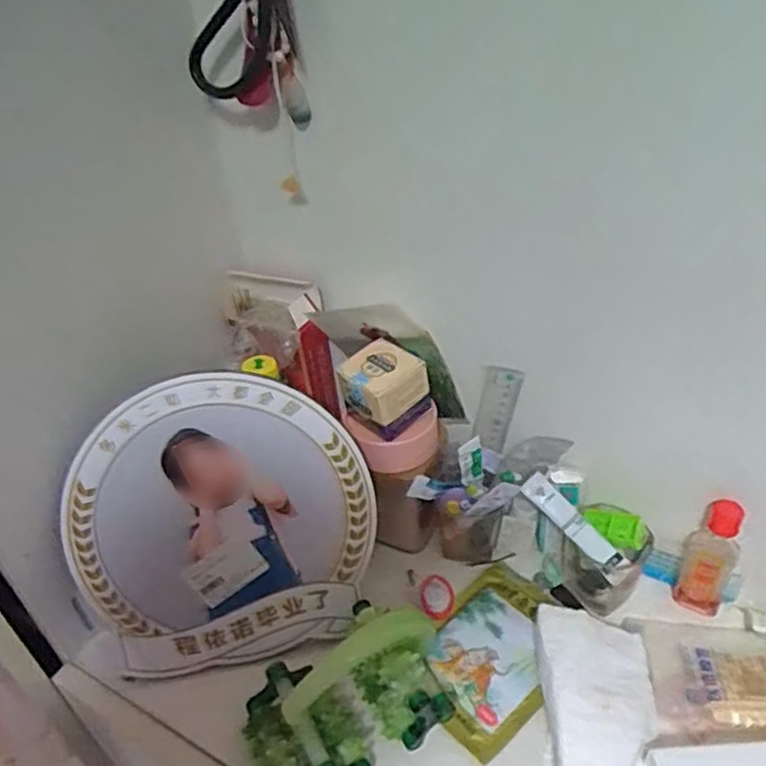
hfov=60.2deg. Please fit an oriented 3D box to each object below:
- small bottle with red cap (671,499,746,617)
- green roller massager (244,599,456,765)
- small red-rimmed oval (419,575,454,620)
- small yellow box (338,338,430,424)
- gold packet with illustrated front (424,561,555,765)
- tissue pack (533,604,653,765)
[{"bbox_3d":[0.265,0.142,0.536,0.037,0.111,0.023,22,45,31],"label":"small bottle with red cap"},{"bbox_3d":[-0.030,0.226,0.481,0.141,0.091,0.098,-20,40,-19],"label":"green roller massager"},{"bbox_3d":[0.048,0.192,0.592,0.030,0.010,0.044,-5,37,0],"label":"small red-rimmed oval"},{"bbox_3d":[0.000,-0.002,0.561,0.059,0.038,0.057,-31,44,-30],"label":"small yellow box"},{"bbox_3d":[0.093,0.220,0.544,0.139,0.004,0.105,-31,44,-30],"label":"gold packet with illustrated front"},{"bbox_3d":[0.157,0.236,0.486,0.084,0.040,0.130,2,38,9],"label":"tissue pack"}]

